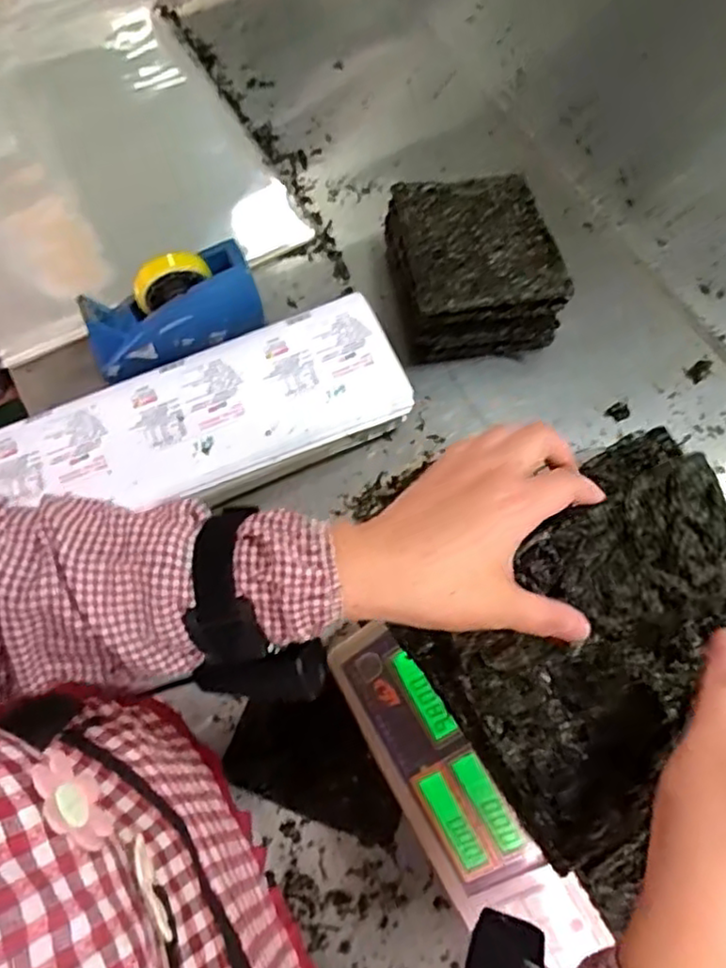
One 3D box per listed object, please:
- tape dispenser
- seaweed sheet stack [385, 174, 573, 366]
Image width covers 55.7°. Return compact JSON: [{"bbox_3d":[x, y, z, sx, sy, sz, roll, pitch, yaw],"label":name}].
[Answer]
[{"bbox_3d":[-0.228,-0.206,0.817,0.206,0.098,0.073,-24,70,-10],"label":"tape dispenser"},{"bbox_3d":[0.133,-0.270,0.858,0.191,0.109,0.211,-5,67,-3],"label":"seaweed sheet stack"}]

